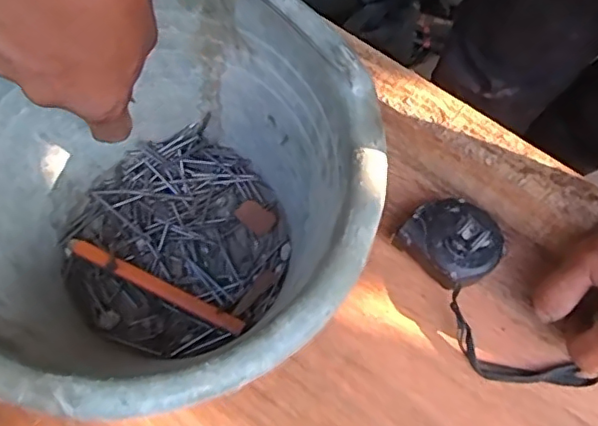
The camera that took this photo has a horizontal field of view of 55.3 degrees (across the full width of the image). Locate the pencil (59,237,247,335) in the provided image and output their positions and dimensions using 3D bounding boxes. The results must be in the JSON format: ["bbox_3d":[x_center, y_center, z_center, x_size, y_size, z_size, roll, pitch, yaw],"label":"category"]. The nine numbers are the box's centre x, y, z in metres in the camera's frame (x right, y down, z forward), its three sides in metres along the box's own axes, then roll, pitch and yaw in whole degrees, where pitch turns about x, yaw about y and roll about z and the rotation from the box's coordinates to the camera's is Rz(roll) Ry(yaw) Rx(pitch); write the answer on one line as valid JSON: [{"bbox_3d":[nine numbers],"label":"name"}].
[{"bbox_3d":[-0.101,0.049,0.392,0.140,0.011,0.012,24,69,9],"label":"pencil"}]

